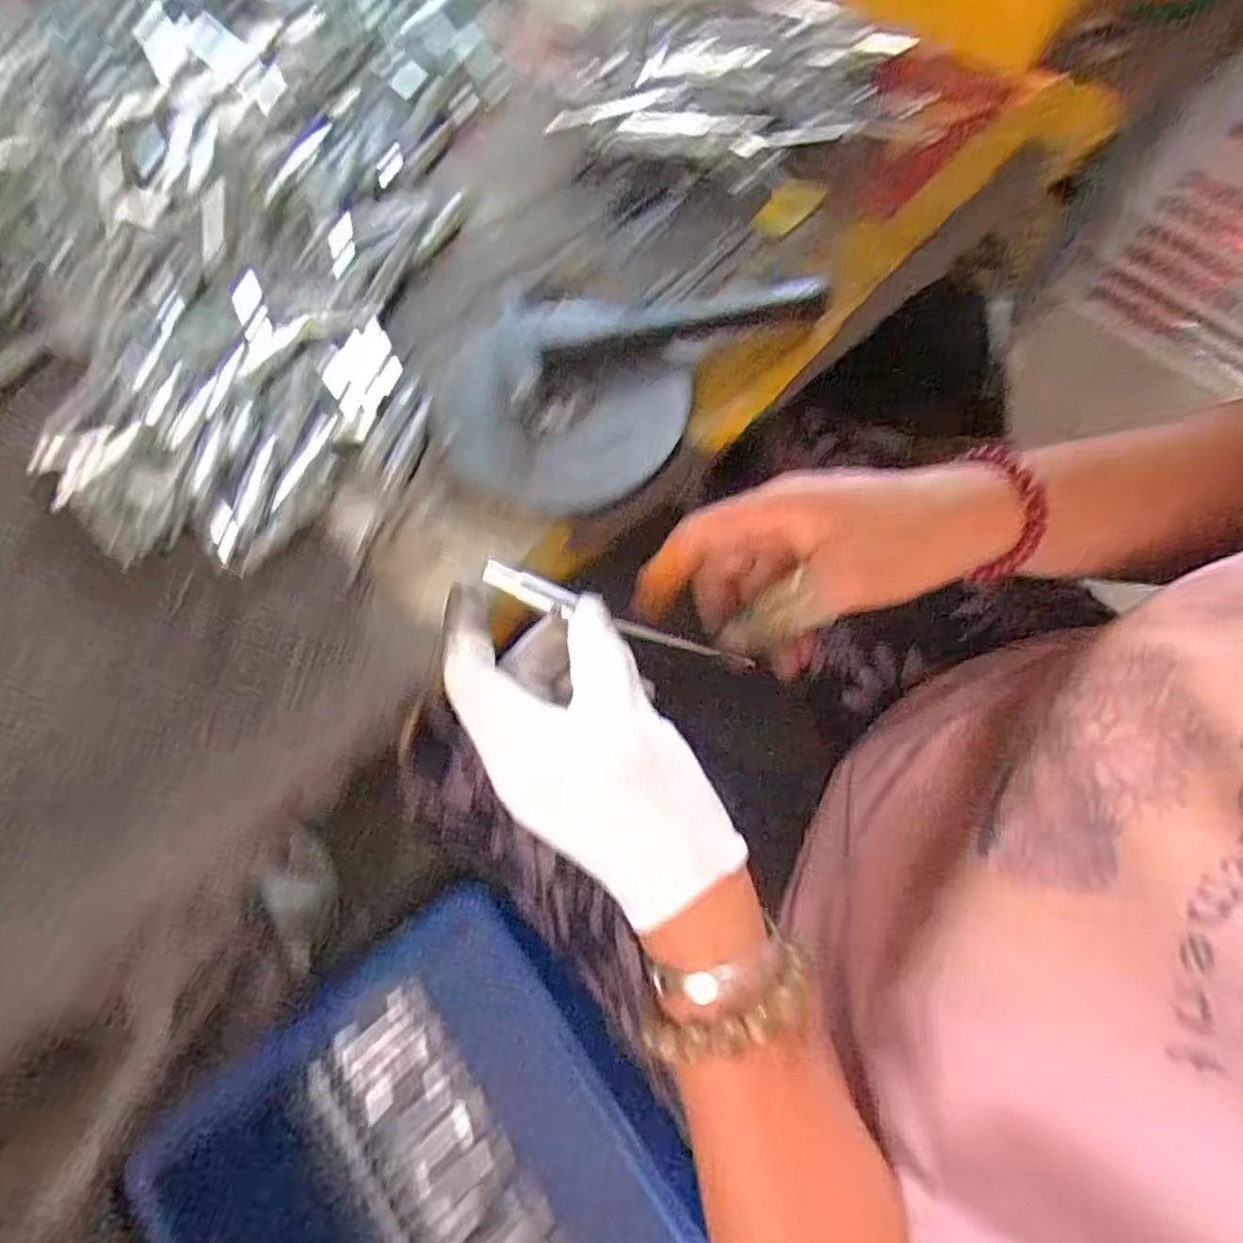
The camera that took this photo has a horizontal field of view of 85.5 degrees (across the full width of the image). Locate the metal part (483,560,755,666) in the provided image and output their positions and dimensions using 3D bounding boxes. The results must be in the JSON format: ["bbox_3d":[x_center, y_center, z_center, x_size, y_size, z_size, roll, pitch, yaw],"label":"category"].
[{"bbox_3d":[0.000,0.000,0.301,0.126,0.008,0.013,20,68,-14],"label":"metal part"}]

